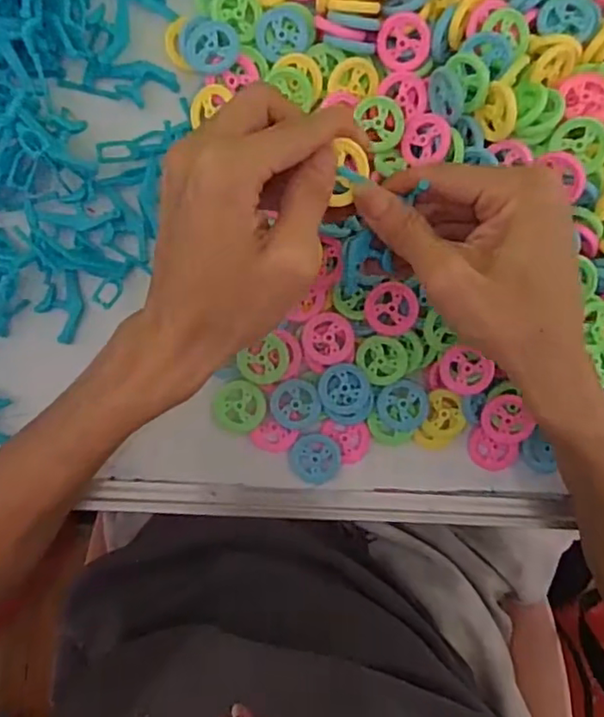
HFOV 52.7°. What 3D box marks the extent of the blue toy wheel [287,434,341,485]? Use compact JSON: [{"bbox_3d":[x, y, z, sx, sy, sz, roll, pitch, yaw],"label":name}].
[{"bbox_3d":[0.008,0.060,0.361,0.030,0.004,0.029,0,93,-3],"label":"blue toy wheel"}]

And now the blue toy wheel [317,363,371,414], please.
[{"bbox_3d":[0.025,0.018,0.356,0.030,0.005,0.029,0,93,-3],"label":"blue toy wheel"}]

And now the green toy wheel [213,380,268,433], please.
[{"bbox_3d":[-0.036,0.028,0.358,0.031,0.006,0.029,0,93,-3],"label":"green toy wheel"}]

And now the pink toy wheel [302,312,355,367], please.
[{"bbox_3d":[0.016,-0.011,0.352,0.030,0.004,0.030,0,93,-3],"label":"pink toy wheel"}]

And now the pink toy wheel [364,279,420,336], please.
[{"bbox_3d":[0.051,-0.028,0.349,0.029,0.012,0.030,0,93,-3],"label":"pink toy wheel"}]

